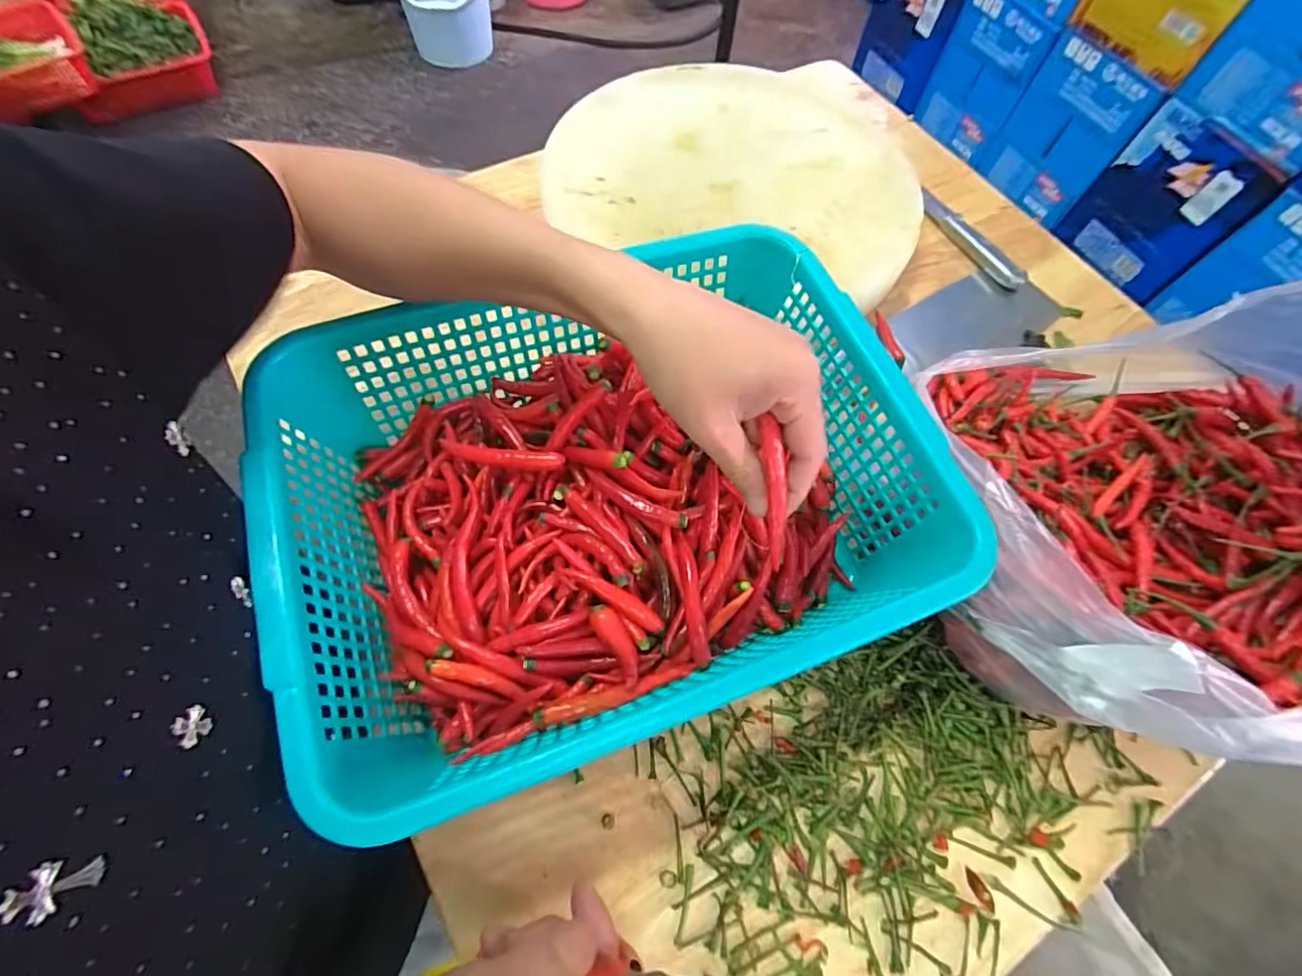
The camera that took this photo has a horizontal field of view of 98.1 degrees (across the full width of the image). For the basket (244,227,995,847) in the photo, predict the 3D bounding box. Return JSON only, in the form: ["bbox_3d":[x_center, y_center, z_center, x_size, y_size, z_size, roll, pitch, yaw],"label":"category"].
[{"bbox_3d":[-0.024,0.001,0.372,0.387,0.095,0.289,-18,67,-12],"label":"basket"}]

